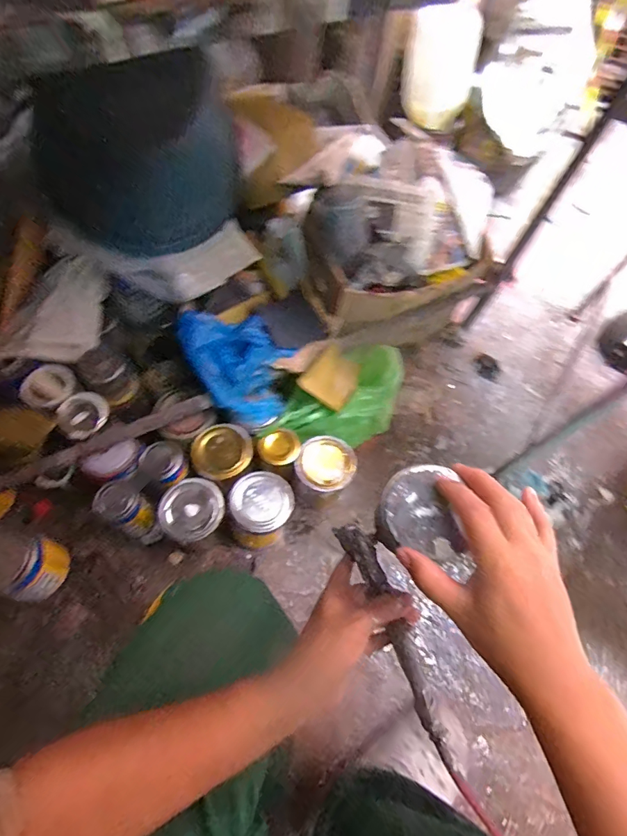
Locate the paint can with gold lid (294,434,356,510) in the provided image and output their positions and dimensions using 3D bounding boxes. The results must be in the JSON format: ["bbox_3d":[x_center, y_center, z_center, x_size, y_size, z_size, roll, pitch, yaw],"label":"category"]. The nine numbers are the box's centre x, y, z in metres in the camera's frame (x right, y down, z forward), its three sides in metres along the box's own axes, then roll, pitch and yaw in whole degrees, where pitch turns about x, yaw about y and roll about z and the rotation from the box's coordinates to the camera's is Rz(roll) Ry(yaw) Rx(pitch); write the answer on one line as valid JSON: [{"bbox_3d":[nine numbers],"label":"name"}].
[{"bbox_3d":[0.020,0.104,0.808,0.101,0.122,0.111,1,65,-2],"label":"paint can with gold lid"}]

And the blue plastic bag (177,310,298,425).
[{"bbox_3d":[-0.130,-0.107,0.777,0.174,0.122,0.206,-26,69,-14],"label":"blue plastic bag"}]

